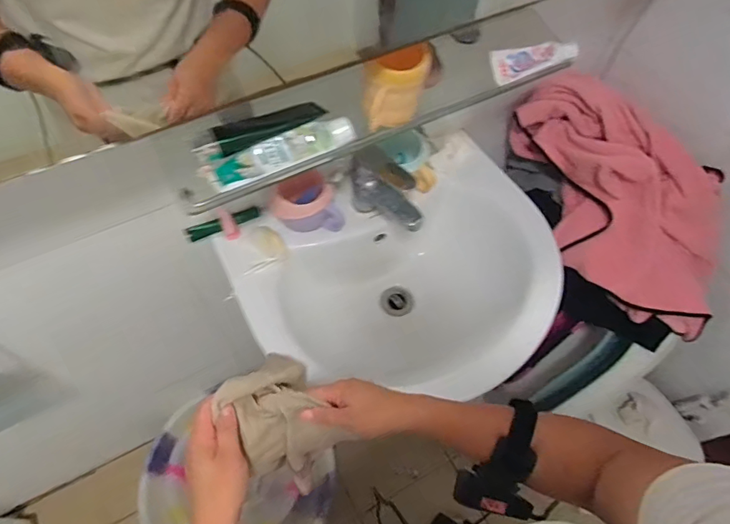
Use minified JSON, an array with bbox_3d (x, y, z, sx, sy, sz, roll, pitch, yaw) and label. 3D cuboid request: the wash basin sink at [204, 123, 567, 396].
[{"bbox_3d":[0.065,0.048,0.799,0.486,0.180,0.382,-26,63,-15],"label":"wash basin sink"}]

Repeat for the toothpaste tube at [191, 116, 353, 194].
[{"bbox_3d":[-0.107,-0.140,0.585,0.185,0.028,0.059,-23,63,-14],"label":"toothpaste tube"}]

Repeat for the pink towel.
[{"bbox_3d":[0.481,-0.104,0.892,0.522,0.283,0.112,41,24,5],"label":"pink towel"}]

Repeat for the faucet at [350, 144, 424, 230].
[{"bbox_3d":[0.038,-0.099,0.755,0.144,0.115,0.057,41,67,20],"label":"faucet"}]

